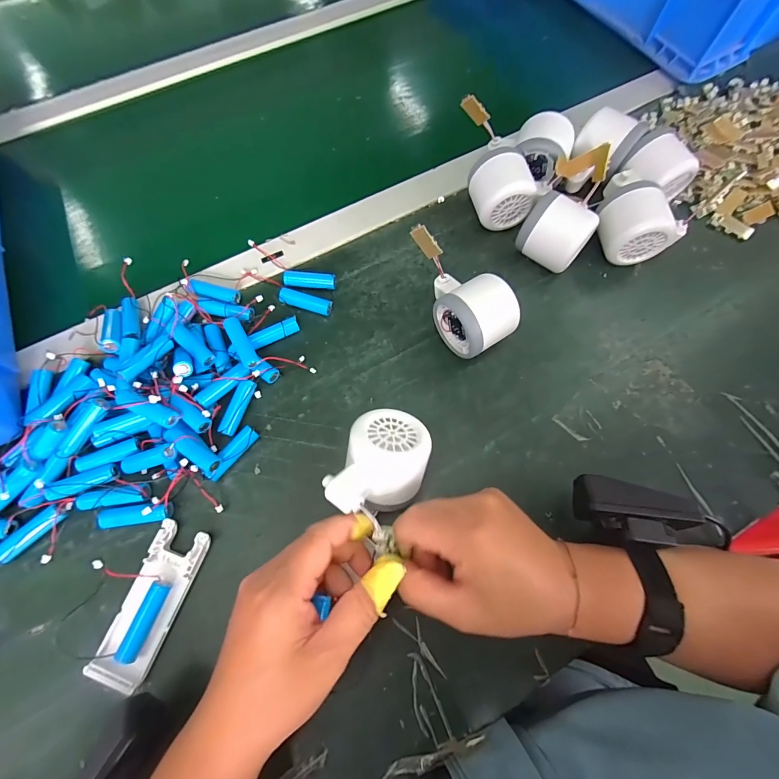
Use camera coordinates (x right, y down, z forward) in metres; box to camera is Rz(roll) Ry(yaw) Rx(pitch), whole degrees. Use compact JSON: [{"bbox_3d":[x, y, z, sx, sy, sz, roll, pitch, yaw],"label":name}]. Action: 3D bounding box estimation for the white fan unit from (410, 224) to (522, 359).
[{"bbox_3d":[0.060,-0.085,0.336,0.057,0.061,0.113,-33,73,-11],"label":"white fan unit"}]

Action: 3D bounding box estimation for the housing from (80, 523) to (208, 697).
[{"bbox_3d":[-0.173,0.155,0.274,0.038,0.015,0.105,19,71,6],"label":"housing"}]

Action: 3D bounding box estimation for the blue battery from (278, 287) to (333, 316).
[{"bbox_3d":[-0.081,-0.083,0.363,0.053,0.012,0.016,17,71,6],"label":"blue battery"}]

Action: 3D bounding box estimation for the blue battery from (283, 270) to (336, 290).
[{"bbox_3d":[-0.079,-0.106,0.369,0.050,0.013,0.018,0,70,0],"label":"blue battery"}]

